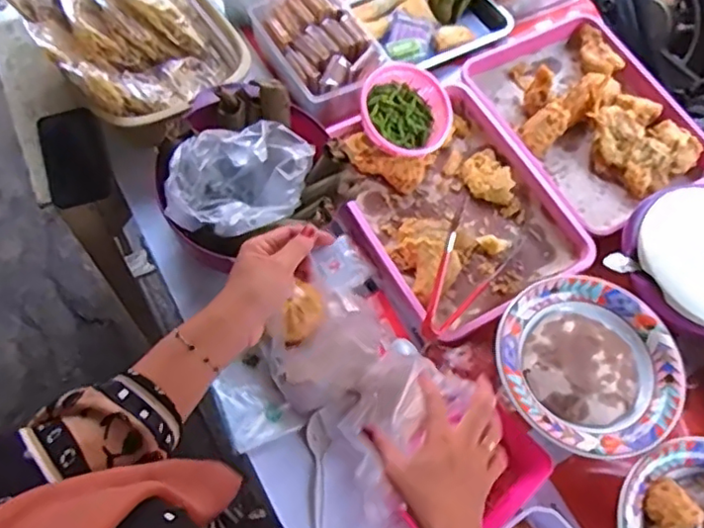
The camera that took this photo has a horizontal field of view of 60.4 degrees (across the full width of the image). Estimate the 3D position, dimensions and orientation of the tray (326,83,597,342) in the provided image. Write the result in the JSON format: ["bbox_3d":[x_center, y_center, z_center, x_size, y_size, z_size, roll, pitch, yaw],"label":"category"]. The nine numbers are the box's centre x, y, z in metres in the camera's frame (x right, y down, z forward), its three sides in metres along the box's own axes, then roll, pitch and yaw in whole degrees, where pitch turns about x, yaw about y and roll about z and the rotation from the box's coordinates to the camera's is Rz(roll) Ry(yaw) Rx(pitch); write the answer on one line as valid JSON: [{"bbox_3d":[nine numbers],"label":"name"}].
[{"bbox_3d":[0.139,-0.088,0.864,0.283,0.050,0.354,-25,68,-15],"label":"tray"}]

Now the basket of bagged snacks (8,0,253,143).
[{"bbox_3d":[-0.303,-0.331,0.888,0.274,0.149,0.305,-31,69,-17],"label":"basket of bagged snacks"}]

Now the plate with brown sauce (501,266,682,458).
[{"bbox_3d":[0.285,0.117,0.726,0.212,0.033,0.216,28,65,10],"label":"plate with brown sauce"}]

